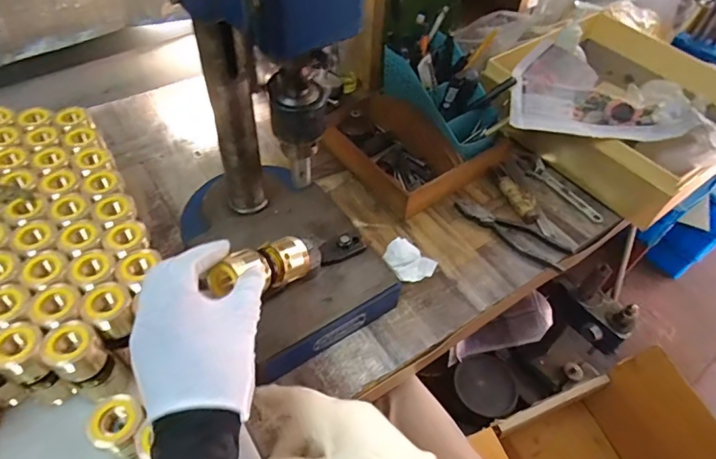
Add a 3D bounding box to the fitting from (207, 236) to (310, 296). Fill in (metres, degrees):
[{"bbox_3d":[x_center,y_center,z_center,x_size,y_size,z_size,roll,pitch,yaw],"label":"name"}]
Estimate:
[{"bbox_3d":[-0.082,0.031,0.405,0.091,0.037,0.038,-10,47,-44],"label":"fitting"}]

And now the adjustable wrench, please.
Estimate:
[{"bbox_3d":[0.289,-0.052,0.647,0.032,0.010,0.124,-25,57,-21],"label":"adjustable wrench"}]

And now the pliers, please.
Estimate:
[{"bbox_3d":[0.195,0.004,0.595,0.152,0.011,0.044,28,55,19],"label":"pliers"}]

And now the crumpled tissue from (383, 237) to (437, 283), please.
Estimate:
[{"bbox_3d":[0.061,0.040,0.552,0.061,0.025,0.036,29,56,20],"label":"crumpled tissue"}]

